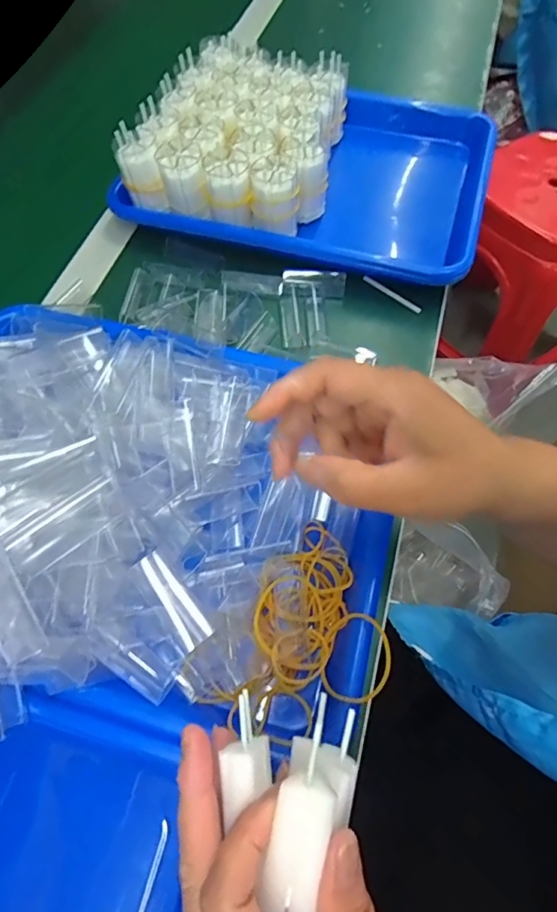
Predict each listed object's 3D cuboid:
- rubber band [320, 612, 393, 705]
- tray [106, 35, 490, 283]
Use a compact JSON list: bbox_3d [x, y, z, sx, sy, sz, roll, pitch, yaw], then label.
[{"bbox_3d":[0.042,0.110,0.267,0.043,0.007,0.044,-27,42,27],"label":"rubber band"},{"bbox_3d":[0.033,-0.283,0.475,0.325,0.092,0.243,14,63,8],"label":"tray"}]

